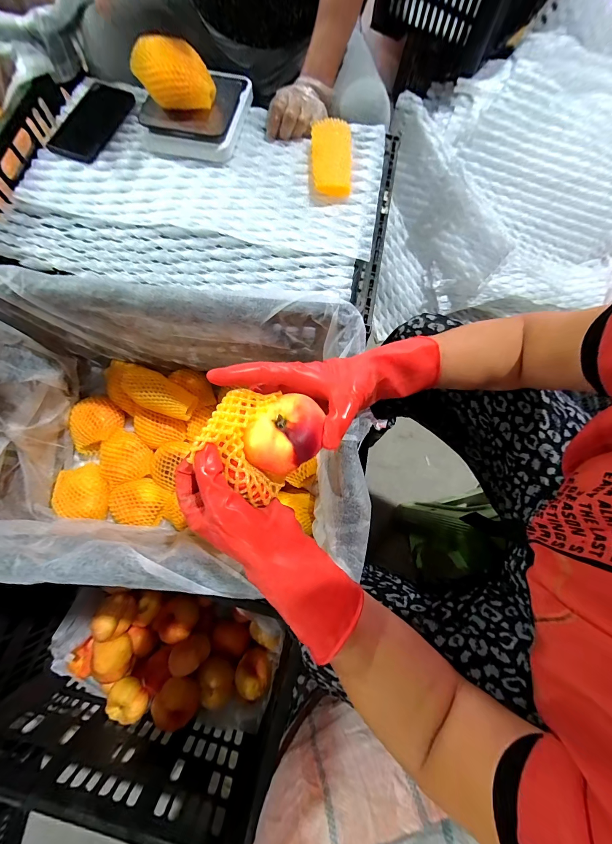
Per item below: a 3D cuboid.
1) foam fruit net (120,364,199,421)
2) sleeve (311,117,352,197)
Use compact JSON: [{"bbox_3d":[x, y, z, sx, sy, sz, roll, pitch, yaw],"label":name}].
[{"bbox_3d":[-0.259,-0.053,0.522,0.144,0.038,0.064,27,76,6],"label":"foam fruit net"},{"bbox_3d":[0.041,-0.422,0.485,0.062,0.032,0.137,1,75,-1],"label":"sleeve"}]

